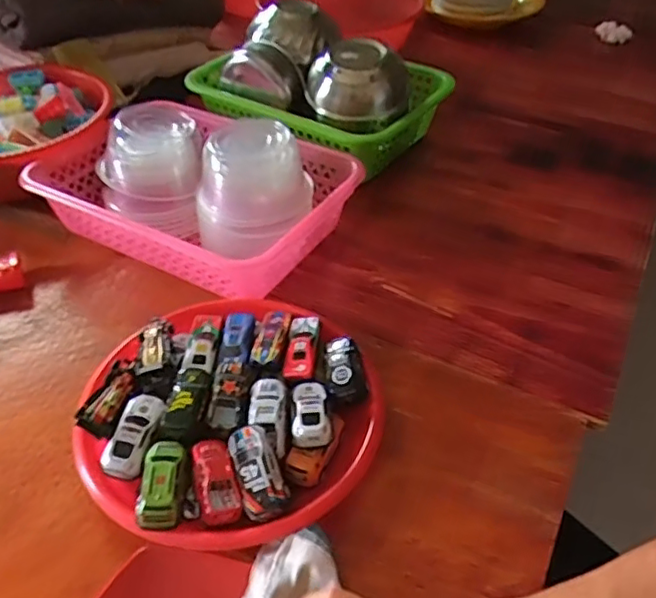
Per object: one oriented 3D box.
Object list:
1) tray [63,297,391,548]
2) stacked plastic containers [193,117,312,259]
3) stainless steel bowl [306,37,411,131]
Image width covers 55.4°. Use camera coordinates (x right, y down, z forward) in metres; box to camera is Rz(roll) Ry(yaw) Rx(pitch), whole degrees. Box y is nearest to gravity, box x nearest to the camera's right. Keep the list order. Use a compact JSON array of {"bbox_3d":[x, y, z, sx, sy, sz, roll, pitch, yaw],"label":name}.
[{"bbox_3d":[-0.070,0.083,0.479,0.213,0.047,0.212,0,43,0],"label":"tray"},{"bbox_3d":[-0.071,-0.107,0.628,0.104,0.121,0.108,12,44,13],"label":"stacked plastic containers"},{"bbox_3d":[0.037,-0.254,0.727,0.115,0.080,0.098,3,43,3],"label":"stainless steel bowl"}]

